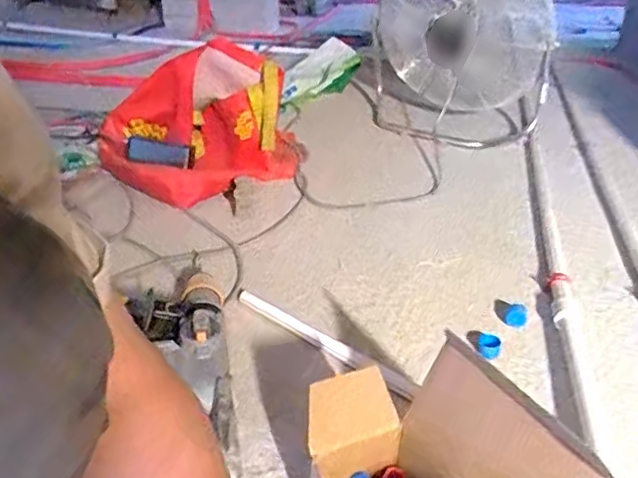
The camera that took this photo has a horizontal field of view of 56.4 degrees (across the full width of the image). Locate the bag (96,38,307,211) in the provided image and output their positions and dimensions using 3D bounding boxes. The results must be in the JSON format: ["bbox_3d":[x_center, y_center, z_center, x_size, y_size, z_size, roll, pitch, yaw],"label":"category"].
[{"bbox_3d":[-0.245,-0.241,1.203,0.381,0.251,0.214,3,27,5],"label":"bag"}]

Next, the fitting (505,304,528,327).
[{"bbox_3d":[0.278,0.108,0.837,0.029,0.029,0.028,12,30,22],"label":"fitting"}]

